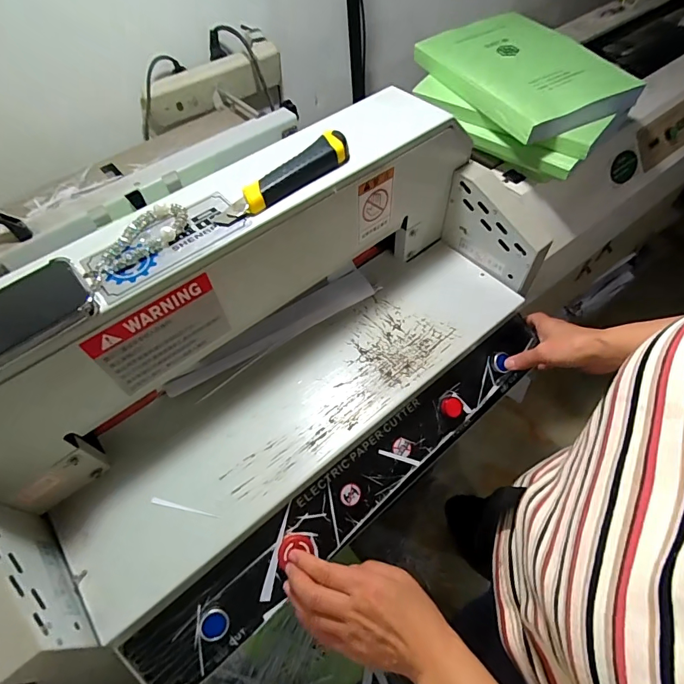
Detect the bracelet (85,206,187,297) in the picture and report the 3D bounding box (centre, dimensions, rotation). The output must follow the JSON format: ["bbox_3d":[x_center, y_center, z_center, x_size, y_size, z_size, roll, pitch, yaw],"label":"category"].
[{"bbox_3d":[-0.186,-0.086,0.372,0.045,0.013,0.119,26,61,19],"label":"bracelet"}]

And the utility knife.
[{"bbox_3d":[-0.059,-0.165,0.421,0.158,0.021,0.032,-39,62,-21],"label":"utility knife"}]

